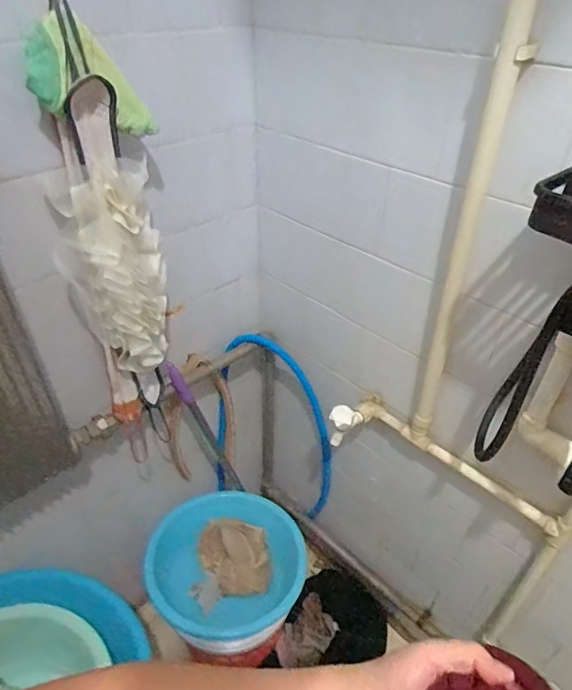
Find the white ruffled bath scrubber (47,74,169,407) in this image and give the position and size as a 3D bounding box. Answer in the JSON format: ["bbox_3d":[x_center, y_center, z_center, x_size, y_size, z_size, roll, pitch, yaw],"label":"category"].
[{"bbox_3d":[-0.258,-0.104,0.720,0.104,0.496,0.104,13,41,15],"label":"white ruffled bath scrubber"}]

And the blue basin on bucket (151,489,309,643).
[{"bbox_3d":[-0.122,0.486,1.058,0.321,0.107,0.306,1,39,0],"label":"blue basin on bucket"}]

